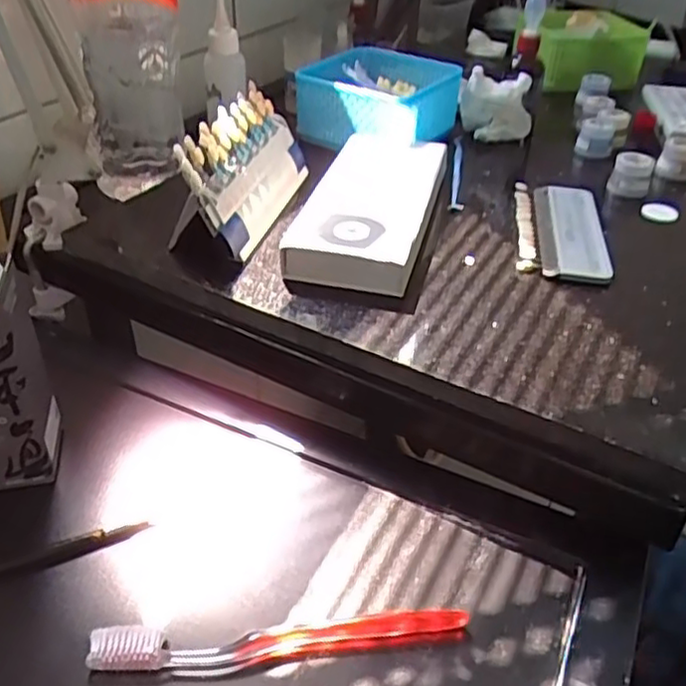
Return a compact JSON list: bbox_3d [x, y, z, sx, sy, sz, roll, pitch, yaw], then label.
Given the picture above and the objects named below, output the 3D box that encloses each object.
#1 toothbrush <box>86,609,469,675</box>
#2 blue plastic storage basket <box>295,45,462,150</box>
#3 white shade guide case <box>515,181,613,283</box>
[{"bbox_3d":[-0.030,0.151,0.347,0.188,0.012,0.018,-1,37,-5],"label":"toothbrush"},{"bbox_3d":[0.037,-0.248,0.699,0.137,0.061,0.140,17,39,19],"label":"blue plastic storage basket"},{"bbox_3d":[0.175,-0.095,0.555,0.067,0.015,0.146,8,37,7],"label":"white shade guide case"}]

